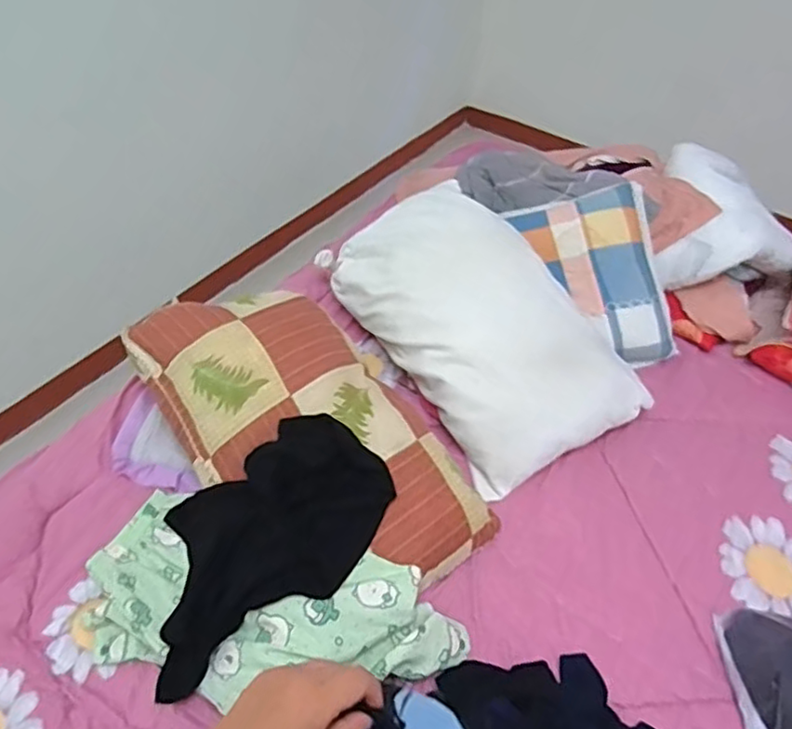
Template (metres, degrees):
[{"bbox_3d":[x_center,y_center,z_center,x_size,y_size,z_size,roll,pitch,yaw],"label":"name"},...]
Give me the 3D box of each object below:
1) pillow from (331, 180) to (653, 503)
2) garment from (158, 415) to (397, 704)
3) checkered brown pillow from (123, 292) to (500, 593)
[{"bbox_3d":[0.153,-0.094,1.163,0.347,0.214,0.571,-23,52,-25],"label":"pillow"},{"bbox_3d":[-0.179,0.237,0.879,0.362,0.144,0.250,-19,50,-22],"label":"garment"},{"bbox_3d":[-0.133,0.093,0.988,0.584,0.161,0.319,37,53,27],"label":"checkered brown pillow"}]

